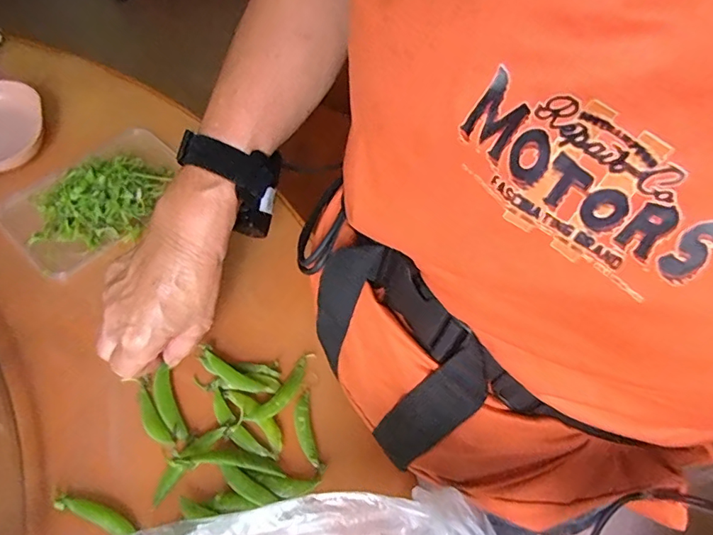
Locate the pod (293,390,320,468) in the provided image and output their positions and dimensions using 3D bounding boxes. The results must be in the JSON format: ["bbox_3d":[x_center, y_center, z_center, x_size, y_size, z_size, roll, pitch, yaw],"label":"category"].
[{"bbox_3d":[-0.040,0.124,0.383,0.014,0.006,0.056,-8,58,-9],"label":"pod"}]

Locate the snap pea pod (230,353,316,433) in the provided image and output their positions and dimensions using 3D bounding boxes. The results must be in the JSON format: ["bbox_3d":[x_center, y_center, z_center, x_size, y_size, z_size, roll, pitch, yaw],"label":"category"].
[{"bbox_3d":[-0.061,0.098,0.391,0.022,0.010,0.085,39,63,19],"label":"snap pea pod"}]

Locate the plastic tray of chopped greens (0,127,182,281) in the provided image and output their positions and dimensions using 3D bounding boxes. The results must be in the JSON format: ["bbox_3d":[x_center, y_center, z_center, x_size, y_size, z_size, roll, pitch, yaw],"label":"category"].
[{"bbox_3d":[-0.249,-0.077,0.477,0.119,0.050,0.169,38,62,19],"label":"plastic tray of chopped greens"}]

